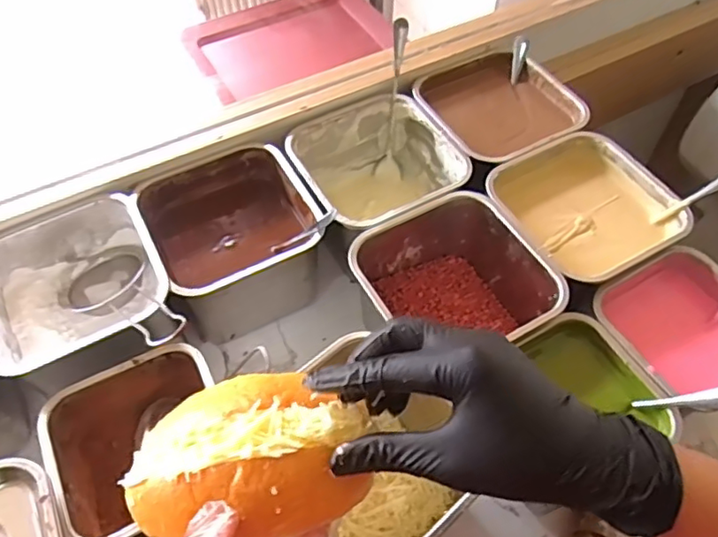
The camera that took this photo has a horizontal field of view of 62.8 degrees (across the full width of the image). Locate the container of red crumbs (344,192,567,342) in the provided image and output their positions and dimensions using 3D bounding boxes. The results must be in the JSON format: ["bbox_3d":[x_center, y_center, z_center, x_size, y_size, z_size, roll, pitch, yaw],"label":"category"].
[{"bbox_3d":[0.071,0.020,0.493,0.143,0.094,0.139,-22,56,-17],"label":"container of red crumbs"}]

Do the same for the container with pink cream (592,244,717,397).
[{"bbox_3d":[0.257,0.055,0.477,0.118,0.065,0.117,-23,56,-17],"label":"container with pink cream"}]

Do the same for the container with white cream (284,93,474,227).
[{"bbox_3d":[0.017,-0.079,0.570,0.139,0.094,0.138,-25,57,-19],"label":"container with white cream"}]

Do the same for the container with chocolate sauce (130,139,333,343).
[{"bbox_3d":[-0.111,-0.023,0.536,0.135,0.098,0.133,-25,57,-18],"label":"container with chocolate sauce"}]

